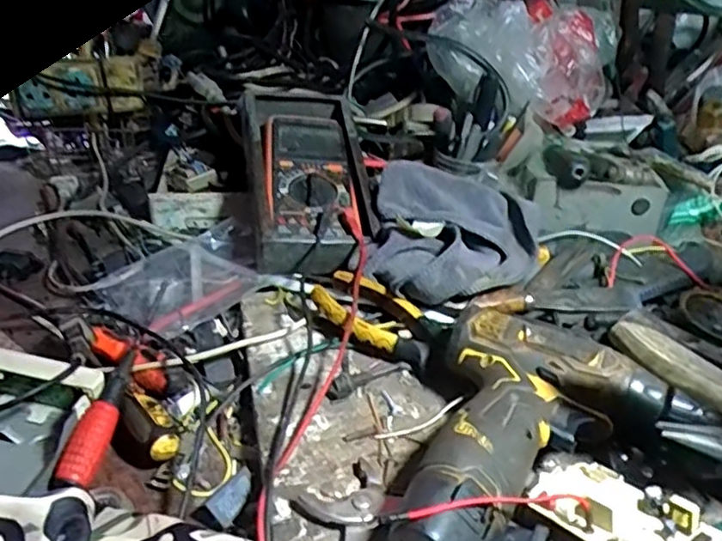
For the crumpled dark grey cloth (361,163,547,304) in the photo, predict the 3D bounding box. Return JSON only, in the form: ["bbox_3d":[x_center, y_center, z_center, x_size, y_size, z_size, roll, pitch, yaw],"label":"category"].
[{"bbox_3d":[0.077,-0.031,0.548,0.134,0.075,0.169,4,32,14],"label":"crumpled dark grey cloth"}]

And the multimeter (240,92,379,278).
[{"bbox_3d":[-0.054,-0.091,0.603,0.107,0.054,0.210,-1,52,-17],"label":"multimeter"}]

